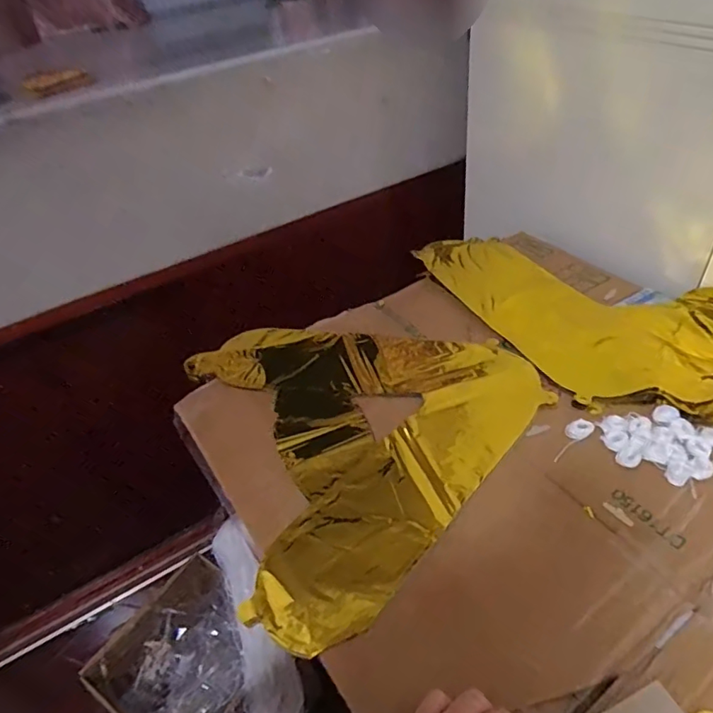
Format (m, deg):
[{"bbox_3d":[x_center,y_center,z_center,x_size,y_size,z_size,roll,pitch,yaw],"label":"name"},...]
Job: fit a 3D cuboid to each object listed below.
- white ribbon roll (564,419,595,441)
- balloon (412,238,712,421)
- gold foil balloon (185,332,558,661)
[{"bbox_3d":[0.216,0.071,0.510,0.025,0.006,0.020,-27,45,-22],"label":"white ribbon roll"},{"bbox_3d":[0.279,-0.079,0.661,0.243,0.027,0.419,-21,43,-16],"label":"balloon"},{"bbox_3d":[-0.018,0.052,0.559,0.354,0.008,0.358,-32,47,-26],"label":"gold foil balloon"}]

